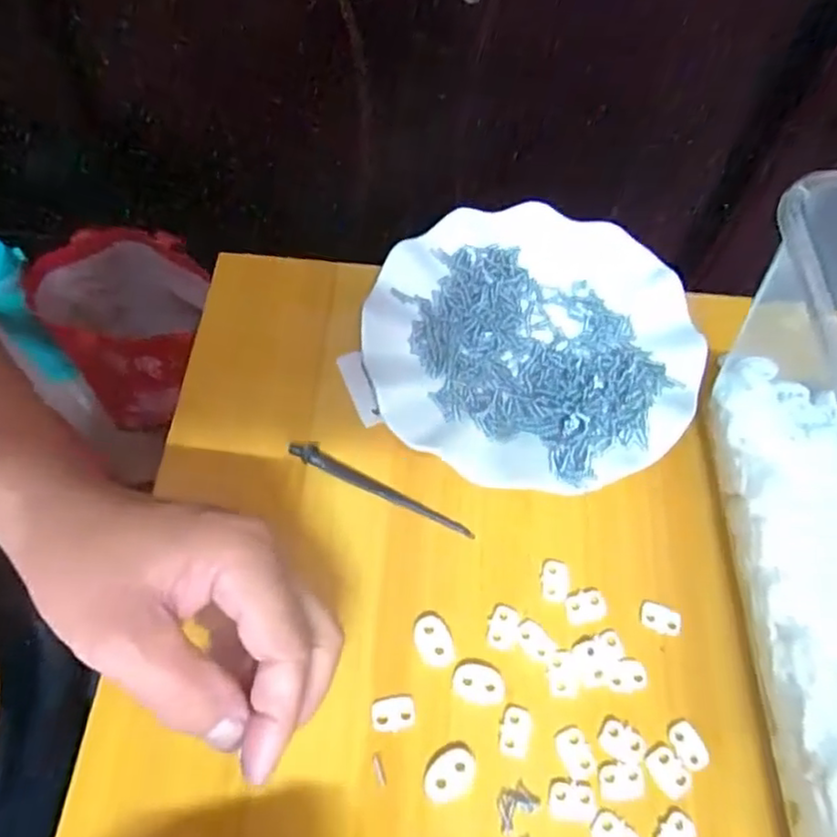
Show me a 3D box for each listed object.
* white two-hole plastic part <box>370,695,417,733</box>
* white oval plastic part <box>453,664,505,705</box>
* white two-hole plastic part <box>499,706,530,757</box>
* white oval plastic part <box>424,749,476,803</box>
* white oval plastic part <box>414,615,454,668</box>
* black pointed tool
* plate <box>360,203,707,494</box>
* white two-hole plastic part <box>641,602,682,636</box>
[{"bbox_3d":[-0.011,0.130,0.294,0.019,0.004,0.014,-4,62,-5],"label":"white two-hole plastic part"},{"bbox_3d":[0.027,0.119,0.301,0.023,0.004,0.016,13,62,4],"label":"white oval plastic part"},{"bbox_3d":[0.043,0.137,0.293,0.012,0.004,0.019,13,62,4],"label":"white two-hole plastic part"},{"bbox_3d":[0.014,0.151,0.284,0.024,0.004,0.017,-39,70,-20],"label":"white oval plastic part"},{"bbox_3d":[0.007,0.102,0.309,0.016,0.004,0.024,-21,65,-13],"label":"white oval plastic part"},{"bbox_3d":[-0.020,0.036,0.344,0.102,0.009,0.010,24,64,10],"label":"black pointed tool"},{"bbox_3d":[0.063,-0.044,0.373,0.178,0.022,0.177,1,62,-2],"label":"plate"},{"bbox_3d":[0.116,0.095,0.320,0.019,0.004,0.013,17,63,6],"label":"white two-hole plastic part"}]

